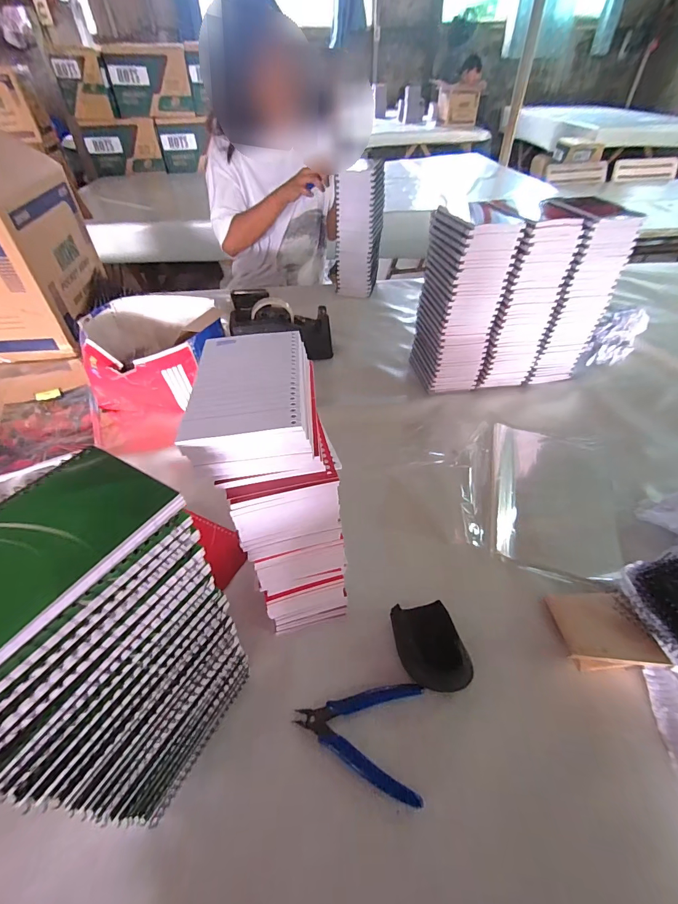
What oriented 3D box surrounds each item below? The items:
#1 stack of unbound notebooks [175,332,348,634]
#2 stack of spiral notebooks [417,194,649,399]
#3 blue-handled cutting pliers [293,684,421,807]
[{"bbox_3d":[-0.060,0.042,0.369,0.107,0.281,0.138,-11,46,-10],"label":"stack of unbound notebooks"},{"bbox_3d":[0.294,-0.256,0.671,0.290,0.280,0.121,-7,45,-7],"label":"stack of spiral notebooks"},{"bbox_3d":[0.019,0.258,0.365,0.115,0.006,0.087,8,46,8],"label":"blue-handled cutting pliers"}]

